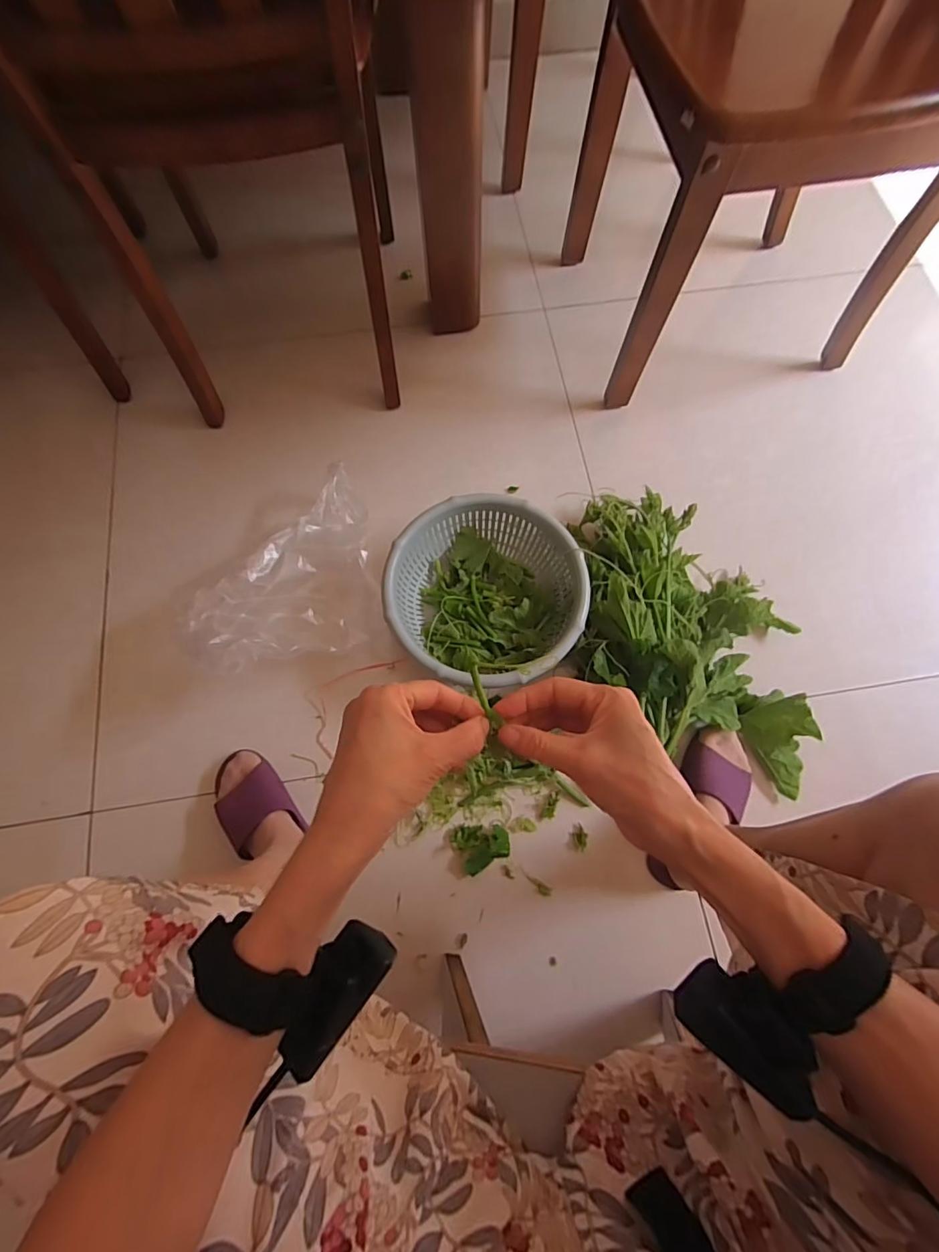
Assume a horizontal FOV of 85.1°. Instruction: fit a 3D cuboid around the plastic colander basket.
[{"bbox_3d":[0.023,-0.050,0.756,0.270,0.096,0.266,0,73,1],"label":"plastic colander basket"}]

